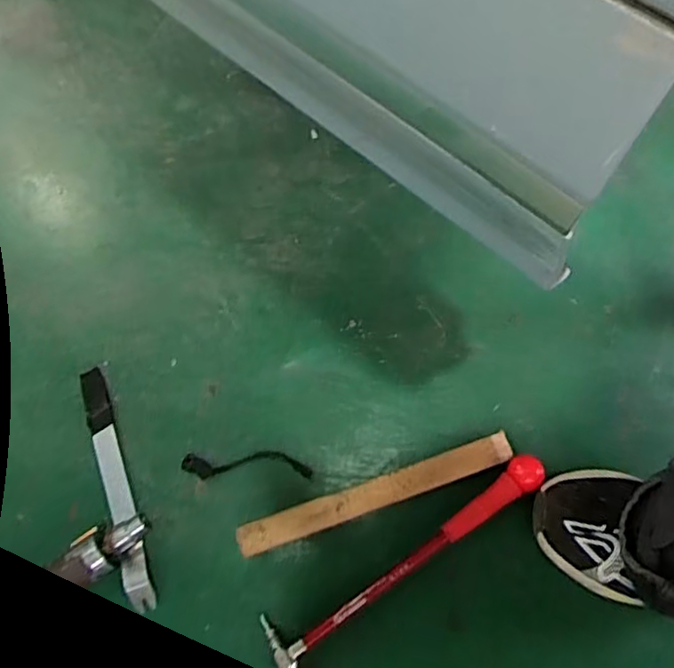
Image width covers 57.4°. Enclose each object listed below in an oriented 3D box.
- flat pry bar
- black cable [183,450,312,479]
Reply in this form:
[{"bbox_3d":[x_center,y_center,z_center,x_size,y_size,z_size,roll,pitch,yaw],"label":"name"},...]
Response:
[{"bbox_3d":[-0.220,0.148,0.611,0.027,0.025,0.241,-18,75,-5],"label":"flat pry bar"},{"bbox_3d":[-0.091,0.133,0.628,0.128,0.018,0.026,-1,74,0],"label":"black cable"}]

